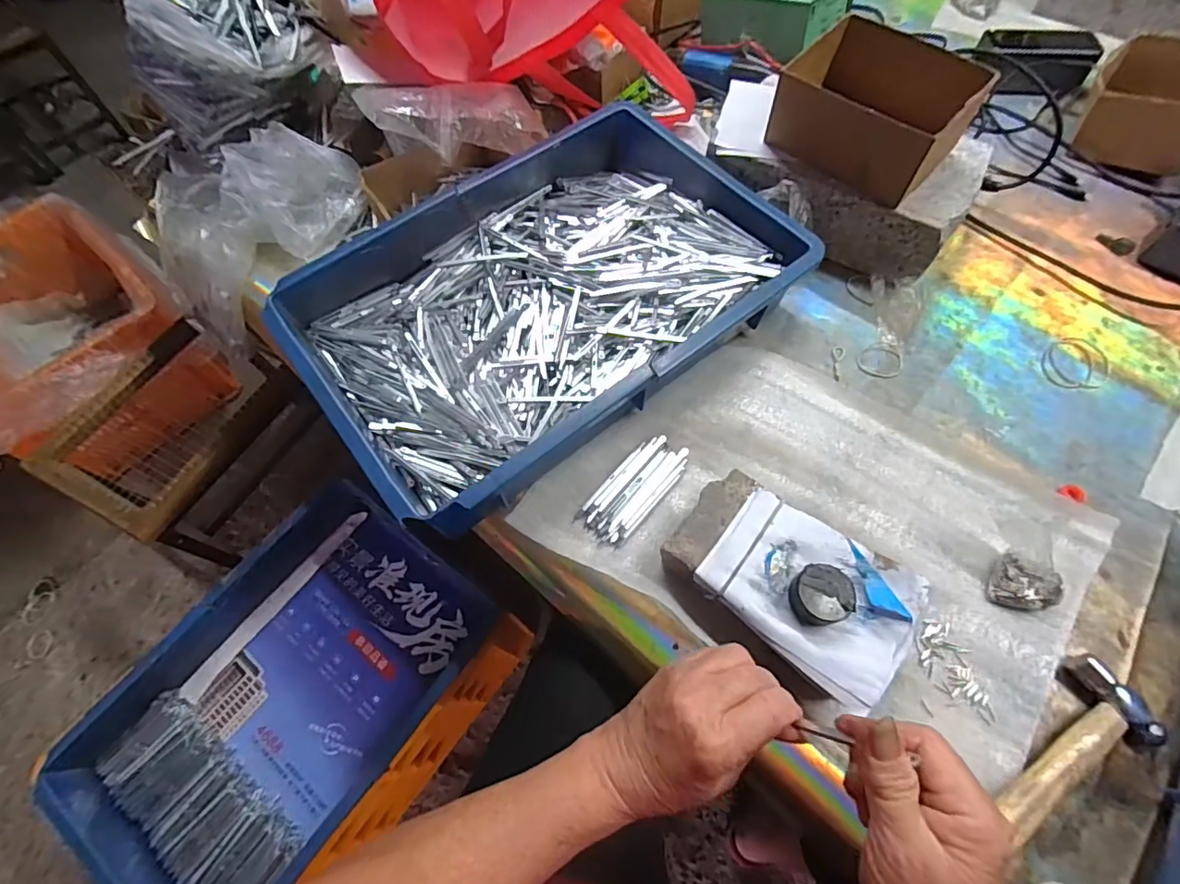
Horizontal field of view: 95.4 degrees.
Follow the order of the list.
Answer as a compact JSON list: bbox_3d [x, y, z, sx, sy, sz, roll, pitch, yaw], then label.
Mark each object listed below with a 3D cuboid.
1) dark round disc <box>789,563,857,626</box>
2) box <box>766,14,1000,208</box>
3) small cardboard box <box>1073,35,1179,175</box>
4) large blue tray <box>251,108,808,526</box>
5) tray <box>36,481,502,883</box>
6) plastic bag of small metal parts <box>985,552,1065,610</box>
[{"bbox_3d":[0.162,0.107,0.374,0.038,0.024,0.037,-1,64,2],"label":"dark round disc"},{"bbox_3d":[0.265,-0.308,0.501,0.151,0.066,0.119,41,72,20],"label":"box"},{"bbox_3d":[0.640,-0.378,0.606,0.130,0.073,0.141,35,70,18],"label":"small cardboard box"},{"bbox_3d":[-0.040,-0.133,0.499,0.418,0.074,0.278,-36,67,-14],"label":"large blue tray"},{"bbox_3d":[-0.343,0.289,0.620,0.281,0.084,0.433,31,69,16],"label":"tray"},{"bbox_3d":[0.333,0.109,0.410,0.042,0.021,0.037,22,67,13],"label":"plastic bag of small metal parts"}]

